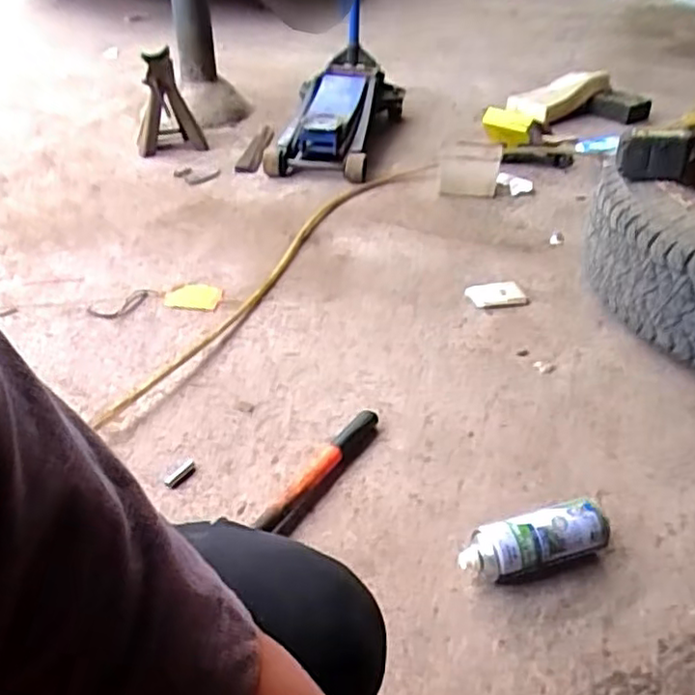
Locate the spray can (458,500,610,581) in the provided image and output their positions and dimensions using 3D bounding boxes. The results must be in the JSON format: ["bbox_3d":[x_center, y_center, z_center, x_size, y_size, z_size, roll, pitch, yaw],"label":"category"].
[{"bbox_3d":[0.232,0.244,0.814,0.186,0.071,0.058,-10,38,-11],"label":"spray can"}]

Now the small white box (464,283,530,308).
[{"bbox_3d":[0.296,-0.106,1.319,0.116,0.019,0.070,-5,38,-6],"label":"small white box"}]

